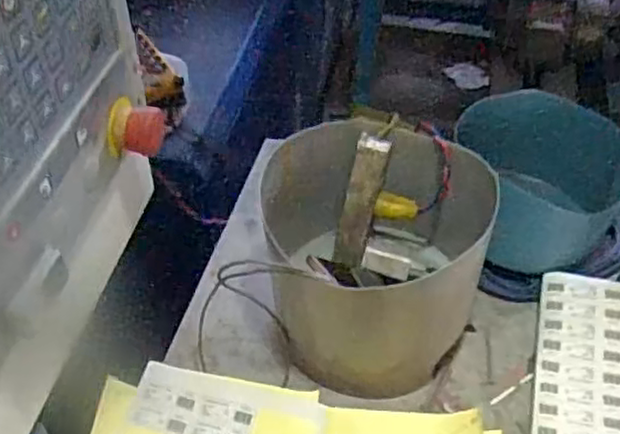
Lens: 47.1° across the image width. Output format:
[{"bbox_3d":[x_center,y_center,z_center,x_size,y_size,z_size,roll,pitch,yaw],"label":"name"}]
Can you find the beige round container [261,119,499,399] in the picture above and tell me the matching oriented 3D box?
[{"bbox_3d":[0.063,0.032,0.723,0.212,0.152,0.221,6,47,5],"label":"beige round container"}]

